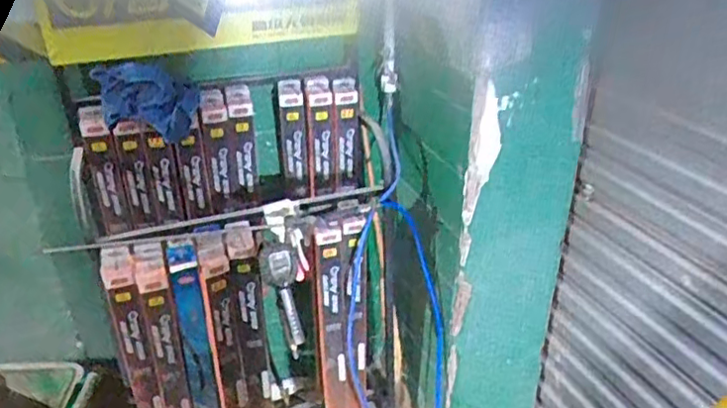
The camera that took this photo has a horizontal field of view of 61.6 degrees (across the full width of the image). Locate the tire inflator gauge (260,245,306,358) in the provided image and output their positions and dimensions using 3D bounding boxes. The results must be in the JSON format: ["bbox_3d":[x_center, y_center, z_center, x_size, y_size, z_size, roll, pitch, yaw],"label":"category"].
[{"bbox_3d":[-0.161,0.220,1.372,0.087,0.265,0.077,-16,4,-27],"label":"tire inflator gauge"}]

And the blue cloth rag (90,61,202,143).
[{"bbox_3d":[-0.492,-0.235,1.399,0.223,0.153,0.076,-7,30,-13],"label":"blue cloth rag"}]

